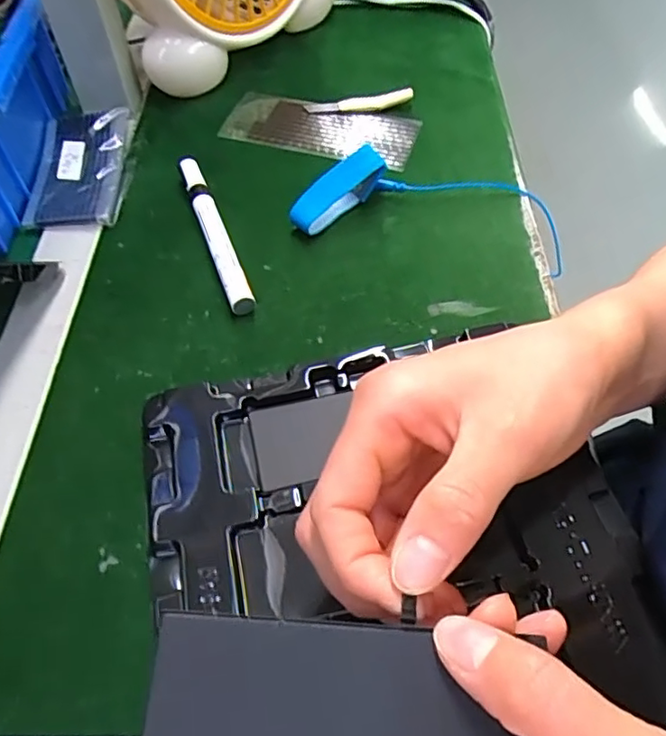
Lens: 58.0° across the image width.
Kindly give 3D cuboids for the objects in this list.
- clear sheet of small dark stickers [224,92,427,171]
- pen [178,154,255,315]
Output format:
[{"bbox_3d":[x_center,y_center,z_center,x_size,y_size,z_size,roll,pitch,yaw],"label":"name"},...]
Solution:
[{"bbox_3d":[-0.010,-0.190,0.477,0.148,0.008,0.062,15,60,9],"label":"clear sheet of small dark stickers"},{"bbox_3d":[-0.079,-0.092,0.398,0.015,0.016,0.136,-18,58,-12],"label":"pen"}]

